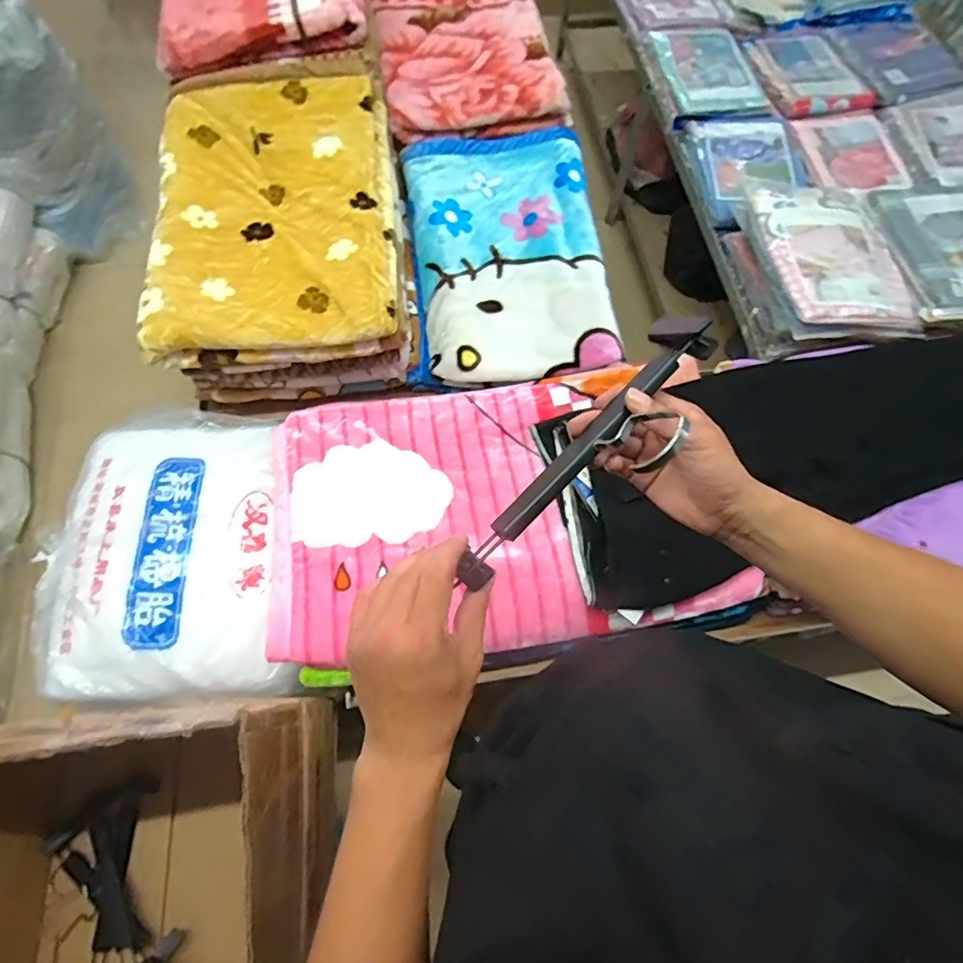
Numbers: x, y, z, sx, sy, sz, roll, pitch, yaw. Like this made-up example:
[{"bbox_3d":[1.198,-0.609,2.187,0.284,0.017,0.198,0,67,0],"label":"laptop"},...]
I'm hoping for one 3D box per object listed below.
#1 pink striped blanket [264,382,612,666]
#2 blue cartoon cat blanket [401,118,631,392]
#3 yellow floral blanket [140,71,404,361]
[{"bbox_3d":[-0.097,0.052,1.032,0.569,0.075,0.539,-5,69,-3],"label":"pink striped blanket"},{"bbox_3d":[0.061,-0.561,1.319,0.465,0.069,0.744,-3,69,-3],"label":"blue cartoon cat blanket"},{"bbox_3d":[-0.424,-0.572,1.118,0.473,0.065,0.689,-7,69,-4],"label":"yellow floral blanket"}]

